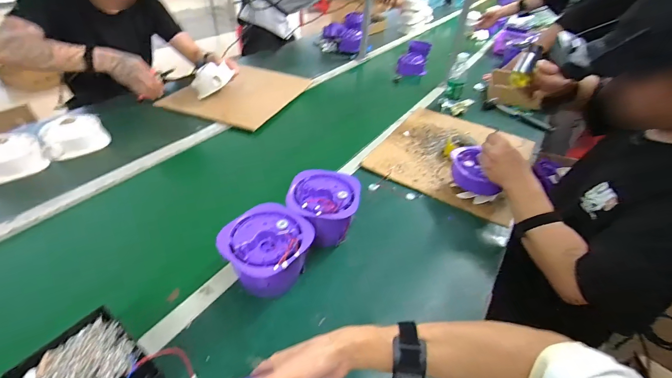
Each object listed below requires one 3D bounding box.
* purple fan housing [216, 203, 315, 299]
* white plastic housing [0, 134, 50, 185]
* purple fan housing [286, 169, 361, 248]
[{"bbox_3d":[-0.121,0.114,0.561,0.141,0.100,0.136,28,46,26],"label":"purple fan housing"},{"bbox_3d":[-0.791,-0.079,0.754,0.133,0.071,0.118,-26,49,-30],"label":"white plastic housing"},{"bbox_3d":[-0.027,0.045,0.651,0.138,0.103,0.140,12,41,9],"label":"purple fan housing"}]

